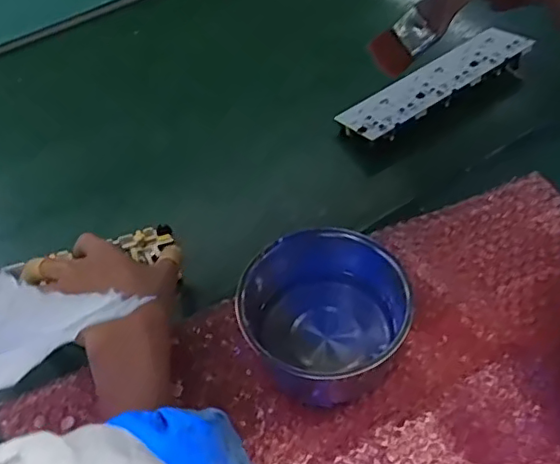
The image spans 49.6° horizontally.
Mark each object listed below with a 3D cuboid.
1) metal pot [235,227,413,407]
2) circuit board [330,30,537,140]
[{"bbox_3d":[0.030,0.057,0.445,0.120,0.064,0.109,9,54,11],"label":"metal pot"},{"bbox_3d":[0.168,-0.156,0.630,0.230,0.014,0.054,-31,57,-18],"label":"circuit board"}]

